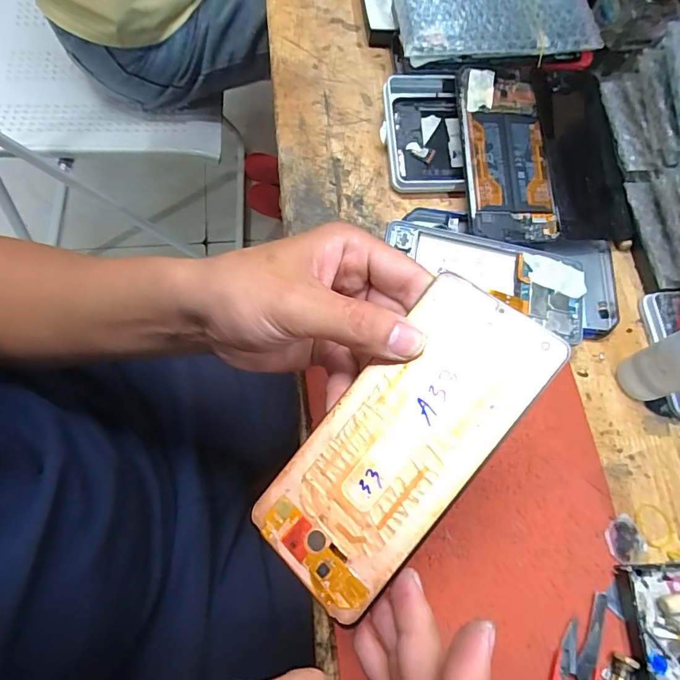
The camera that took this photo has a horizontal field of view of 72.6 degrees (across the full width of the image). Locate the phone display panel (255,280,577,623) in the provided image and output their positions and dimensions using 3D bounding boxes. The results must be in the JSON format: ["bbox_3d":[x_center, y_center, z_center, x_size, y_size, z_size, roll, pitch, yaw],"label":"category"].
[{"bbox_3d":[0.028,0.044,0.210,0.067,0.004,0.152,39,90,24],"label":"phone display panel"}]

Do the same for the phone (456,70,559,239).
[{"bbox_3d":[0.139,-0.157,0.388,0.075,0.012,0.156,0,84,-6],"label":"phone"}]

